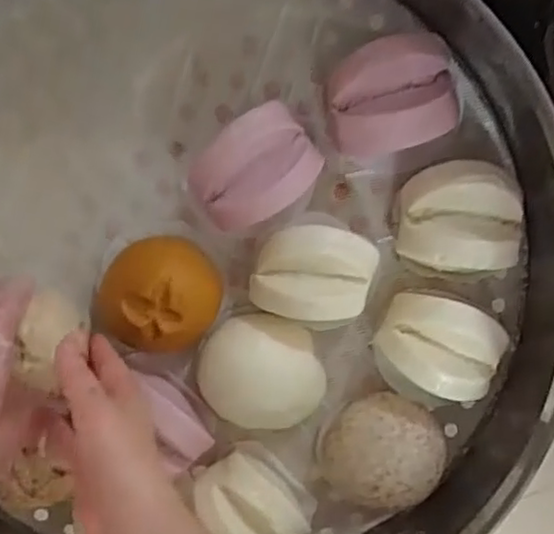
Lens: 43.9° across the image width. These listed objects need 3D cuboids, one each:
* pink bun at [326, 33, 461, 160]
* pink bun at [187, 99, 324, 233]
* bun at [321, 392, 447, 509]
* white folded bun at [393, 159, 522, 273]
[{"bbox_3d":[0.077,-0.114,0.460,0.085,0.046,0.069,-16,99,1],"label":"pink bun"},{"bbox_3d":[-0.015,-0.067,0.480,0.068,0.050,0.090,44,95,-7],"label":"pink bun"},{"bbox_3d":[0.082,0.138,0.520,0.086,0.043,0.081,0,99,-1],"label":"bun"},{"bbox_3d":[0.129,-0.035,0.480,0.083,0.056,0.075,2,99,-2],"label":"white folded bun"}]

